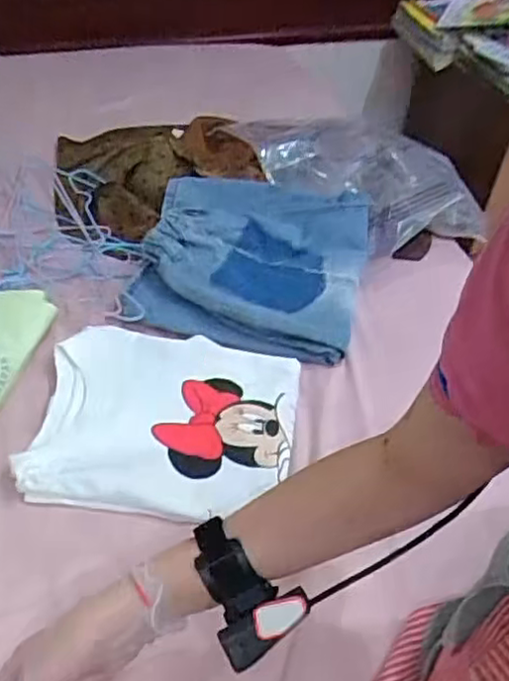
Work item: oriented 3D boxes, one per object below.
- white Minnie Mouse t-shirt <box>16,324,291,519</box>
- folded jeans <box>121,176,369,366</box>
[{"bbox_3d":[-0.087,0.076,0.701,0.250,0.015,0.211,7,46,2],"label":"white Minnie Mouse t-shirt"},{"bbox_3d":[0.001,-0.105,0.851,0.258,0.050,0.264,12,46,6],"label":"folded jeans"}]

